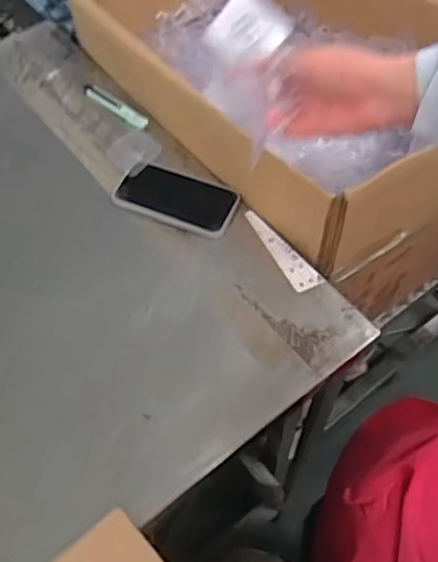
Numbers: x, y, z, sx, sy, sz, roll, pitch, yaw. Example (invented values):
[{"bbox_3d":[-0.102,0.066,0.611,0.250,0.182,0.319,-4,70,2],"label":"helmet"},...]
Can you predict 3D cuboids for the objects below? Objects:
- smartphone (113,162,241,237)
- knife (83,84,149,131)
[{"bbox_3d":[-0.051,-0.106,0.741,0.146,0.010,0.079,19,61,14],"label":"smartphone"},{"bbox_3d":[-0.145,-0.241,0.833,0.124,0.015,0.014,36,66,22],"label":"knife"}]

